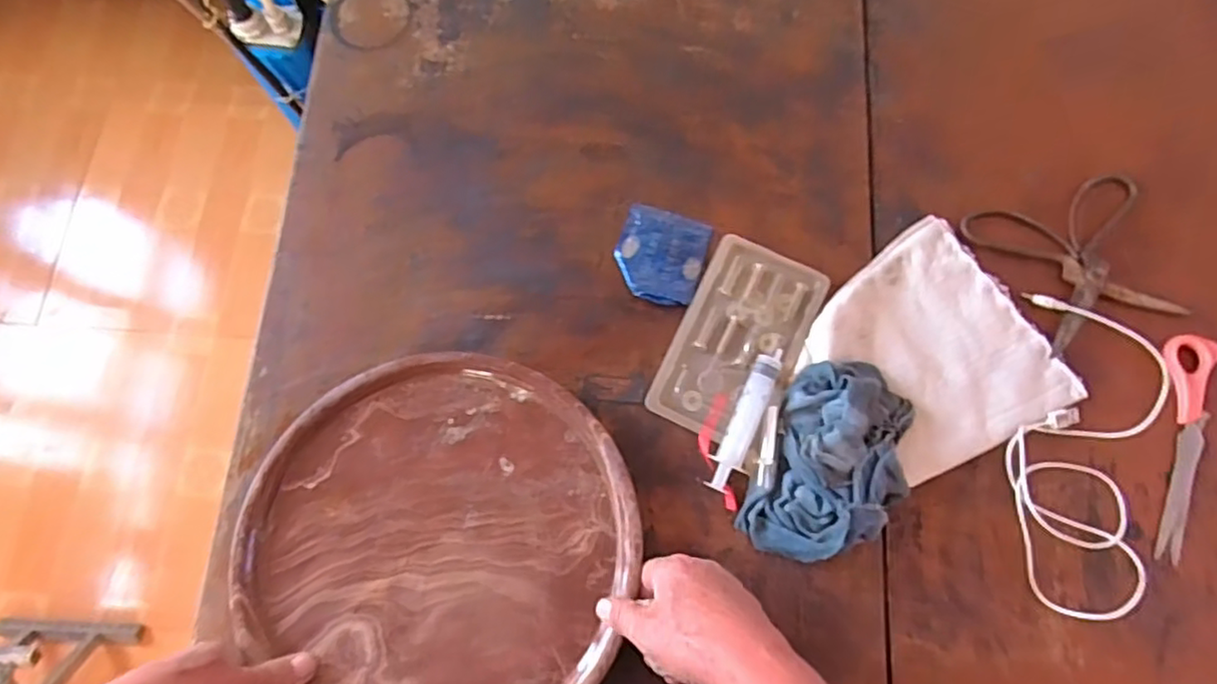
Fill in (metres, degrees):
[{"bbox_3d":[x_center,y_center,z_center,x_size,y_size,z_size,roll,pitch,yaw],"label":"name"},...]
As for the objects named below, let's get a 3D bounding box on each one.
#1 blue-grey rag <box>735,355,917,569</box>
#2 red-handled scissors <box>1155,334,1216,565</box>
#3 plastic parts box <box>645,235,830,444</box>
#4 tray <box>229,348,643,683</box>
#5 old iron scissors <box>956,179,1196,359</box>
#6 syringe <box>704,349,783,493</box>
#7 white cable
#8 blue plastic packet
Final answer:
[{"bbox_3d":[0.182,0.095,0.527,0.107,0.045,0.165,20,76,6],"label":"blue-grey rag"},{"bbox_3d":[0.481,0.085,0.544,0.040,0.017,0.189,13,75,4],"label":"red-handled scissors"},{"bbox_3d":[0.114,-0.002,0.569,0.102,0.018,0.175,25,76,7],"label":"plastic parts box"},{"bbox_3d":[-0.130,0.155,0.505,0.288,0.028,0.285,0,75,1],"label":"tray"},{"bbox_3d":[0.429,-0.075,0.590,0.160,0.016,0.142,-18,75,-4],"label":"old iron scissors"},{"bbox_3d":[0.113,0.065,0.541,0.027,0.032,0.122,26,77,7],"label":"syringe"},{"bbox_3d":[0.391,0.089,0.538,0.115,0.026,0.256,15,75,5],"label":"white cable"},{"bbox_3d":[0.047,-0.078,0.596,0.078,0.010,0.089,17,76,5],"label":"blue plastic packet"}]

